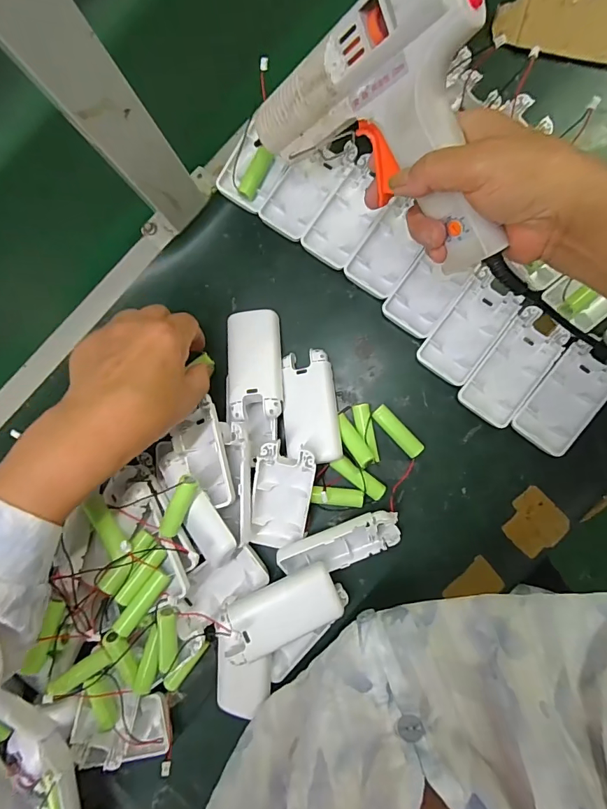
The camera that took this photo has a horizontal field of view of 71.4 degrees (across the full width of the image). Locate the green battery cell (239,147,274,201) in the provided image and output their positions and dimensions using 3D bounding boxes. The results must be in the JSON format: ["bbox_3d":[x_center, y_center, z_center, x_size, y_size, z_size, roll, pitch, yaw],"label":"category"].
[{"bbox_3d":[-0.041,-0.201,0.369,0.013,0.011,0.044,31,92,8],"label":"green battery cell"}]

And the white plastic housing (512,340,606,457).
[{"bbox_3d":[0.208,-0.005,0.336,0.044,0.018,0.088,38,93,8],"label":"white plastic housing"}]

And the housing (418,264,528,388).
[{"bbox_3d":[0.136,-0.062,0.344,0.045,0.009,0.089,37,93,8],"label":"housing"}]

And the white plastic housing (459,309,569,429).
[{"bbox_3d":[0.167,-0.029,0.339,0.044,0.012,0.092,36,93,8],"label":"white plastic housing"}]

